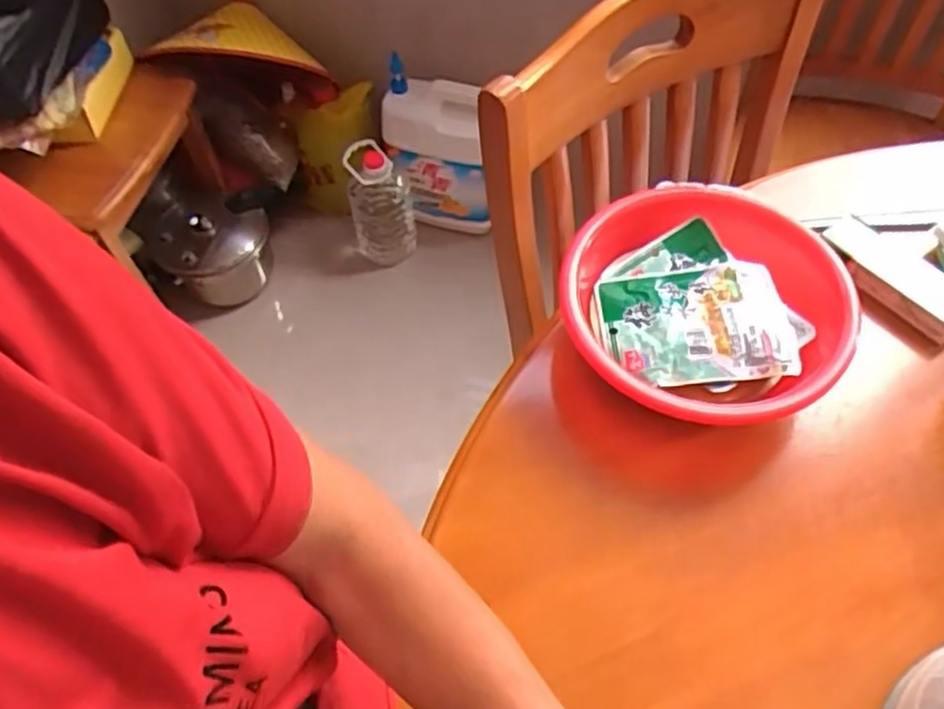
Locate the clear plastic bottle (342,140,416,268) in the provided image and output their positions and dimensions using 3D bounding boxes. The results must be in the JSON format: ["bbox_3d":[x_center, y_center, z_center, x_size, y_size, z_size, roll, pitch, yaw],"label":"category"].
[{"bbox_3d":[-0.200,-0.325,1.558,0.134,0.270,0.120,-9,58,-4],"label":"clear plastic bottle"}]

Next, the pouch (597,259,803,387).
[{"bbox_3d":[0.188,-0.025,0.597,0.152,0.023,0.110,-2,58,0],"label":"pouch"}]

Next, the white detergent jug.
[{"bbox_3d":[-0.070,-0.445,1.598,0.238,0.334,0.152,5,58,5],"label":"white detergent jug"}]

